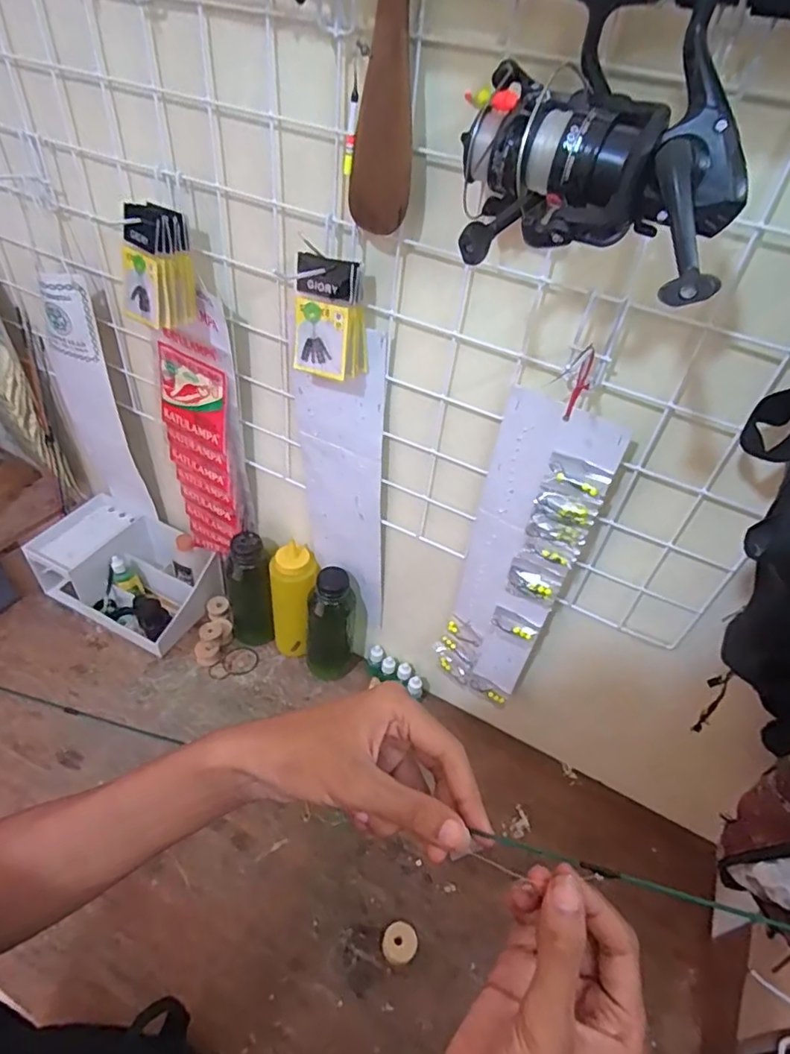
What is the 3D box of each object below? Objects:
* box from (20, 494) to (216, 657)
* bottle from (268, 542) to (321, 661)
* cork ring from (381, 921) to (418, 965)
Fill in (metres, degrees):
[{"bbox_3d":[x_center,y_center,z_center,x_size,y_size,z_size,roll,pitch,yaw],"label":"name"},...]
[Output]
[{"bbox_3d":[-0.398,0.065,0.862,0.233,0.101,0.154,22,46,15],"label":"box"},{"bbox_3d":[-0.138,0.107,0.781,0.063,0.188,0.048,3,44,-5],"label":"bottle"},{"bbox_3d":[0.004,0.433,0.593,0.035,0.024,0.034,4,44,-4],"label":"cork ring"}]

